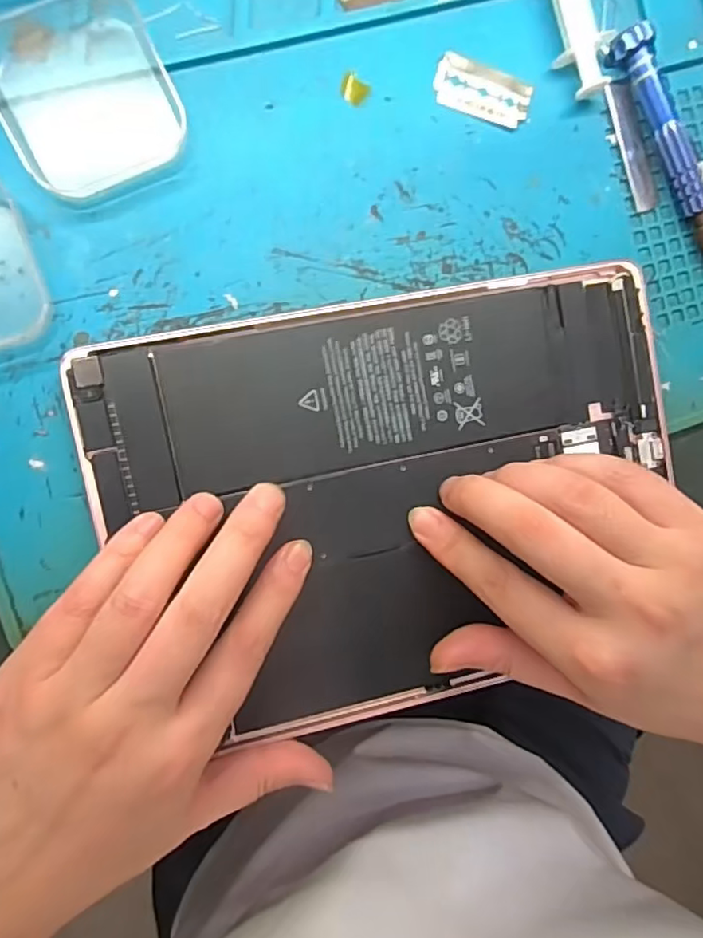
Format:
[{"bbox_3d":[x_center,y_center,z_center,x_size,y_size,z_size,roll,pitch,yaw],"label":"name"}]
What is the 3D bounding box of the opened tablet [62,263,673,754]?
[{"bbox_3d":[0.022,0.014,0.251,0.242,0.007,0.171,-11,94,-8],"label":"opened tablet"}]

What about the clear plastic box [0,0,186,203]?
[{"bbox_3d":[-0.104,-0.147,0.225,0.064,0.013,0.070,-28,96,-7],"label":"clear plastic box"}]

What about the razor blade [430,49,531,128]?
[{"bbox_3d":[0.058,-0.164,0.252,0.043,0.004,0.022,13,90,-9],"label":"razor blade"}]

